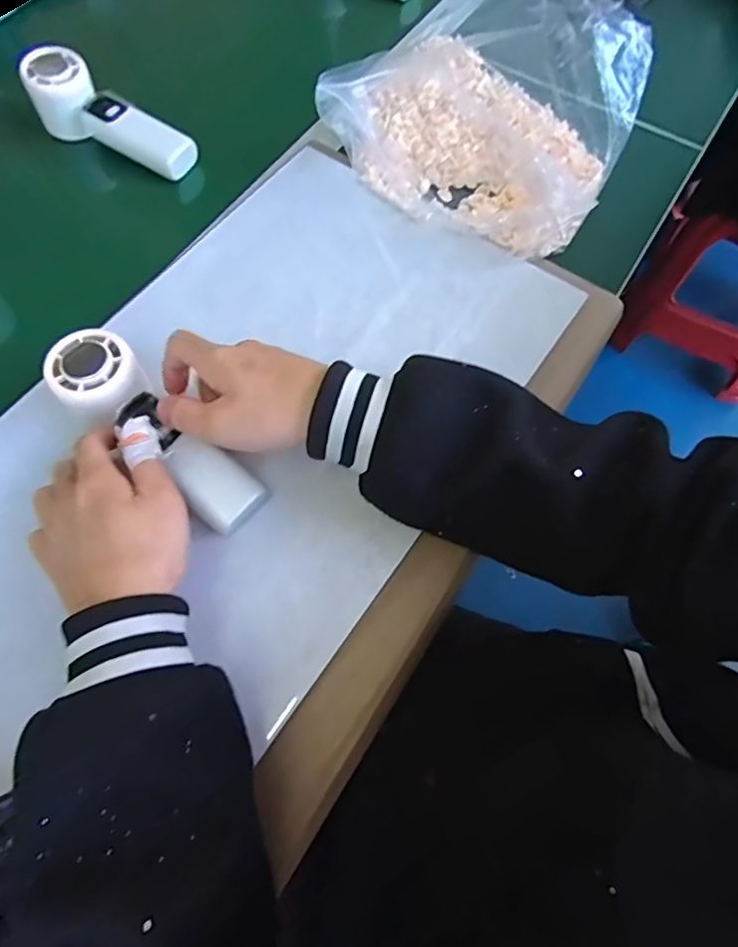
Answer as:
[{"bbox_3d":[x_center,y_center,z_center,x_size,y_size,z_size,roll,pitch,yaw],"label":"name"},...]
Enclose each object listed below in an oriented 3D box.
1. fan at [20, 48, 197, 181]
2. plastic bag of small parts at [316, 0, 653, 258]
[{"bbox_3d":[-0.242,-0.334,0.520,0.159,0.052,0.056,32,71,12],"label":"fan"},{"bbox_3d":[0.113,-0.340,0.512,0.244,0.075,0.263,26,70,10],"label":"plastic bag of small parts"}]

